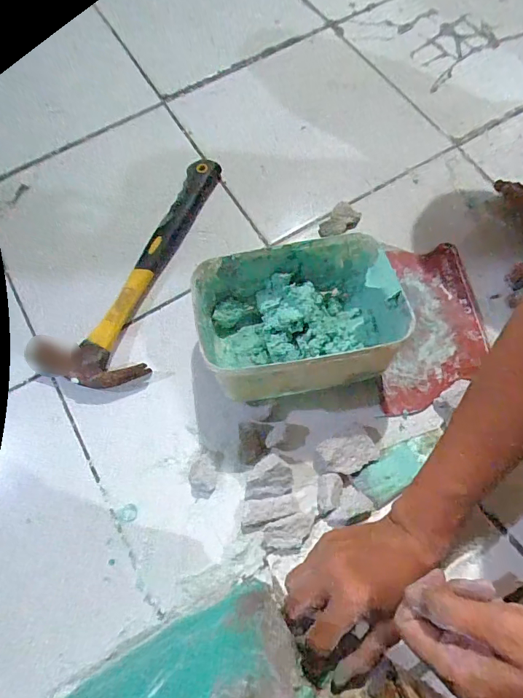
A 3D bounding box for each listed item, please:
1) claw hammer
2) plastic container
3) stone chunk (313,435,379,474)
[{"bbox_3d":[-0.139,-0.103,0.504,0.117,0.024,0.326,22,73,10],"label":"claw hammer"},{"bbox_3d":[0.040,-0.032,0.438,0.217,0.078,0.132,-10,70,-1],"label":"plastic container"},{"bbox_3d":[0.085,0.106,0.416,0.064,0.023,0.034,-12,70,-2],"label":"stone chunk"}]

